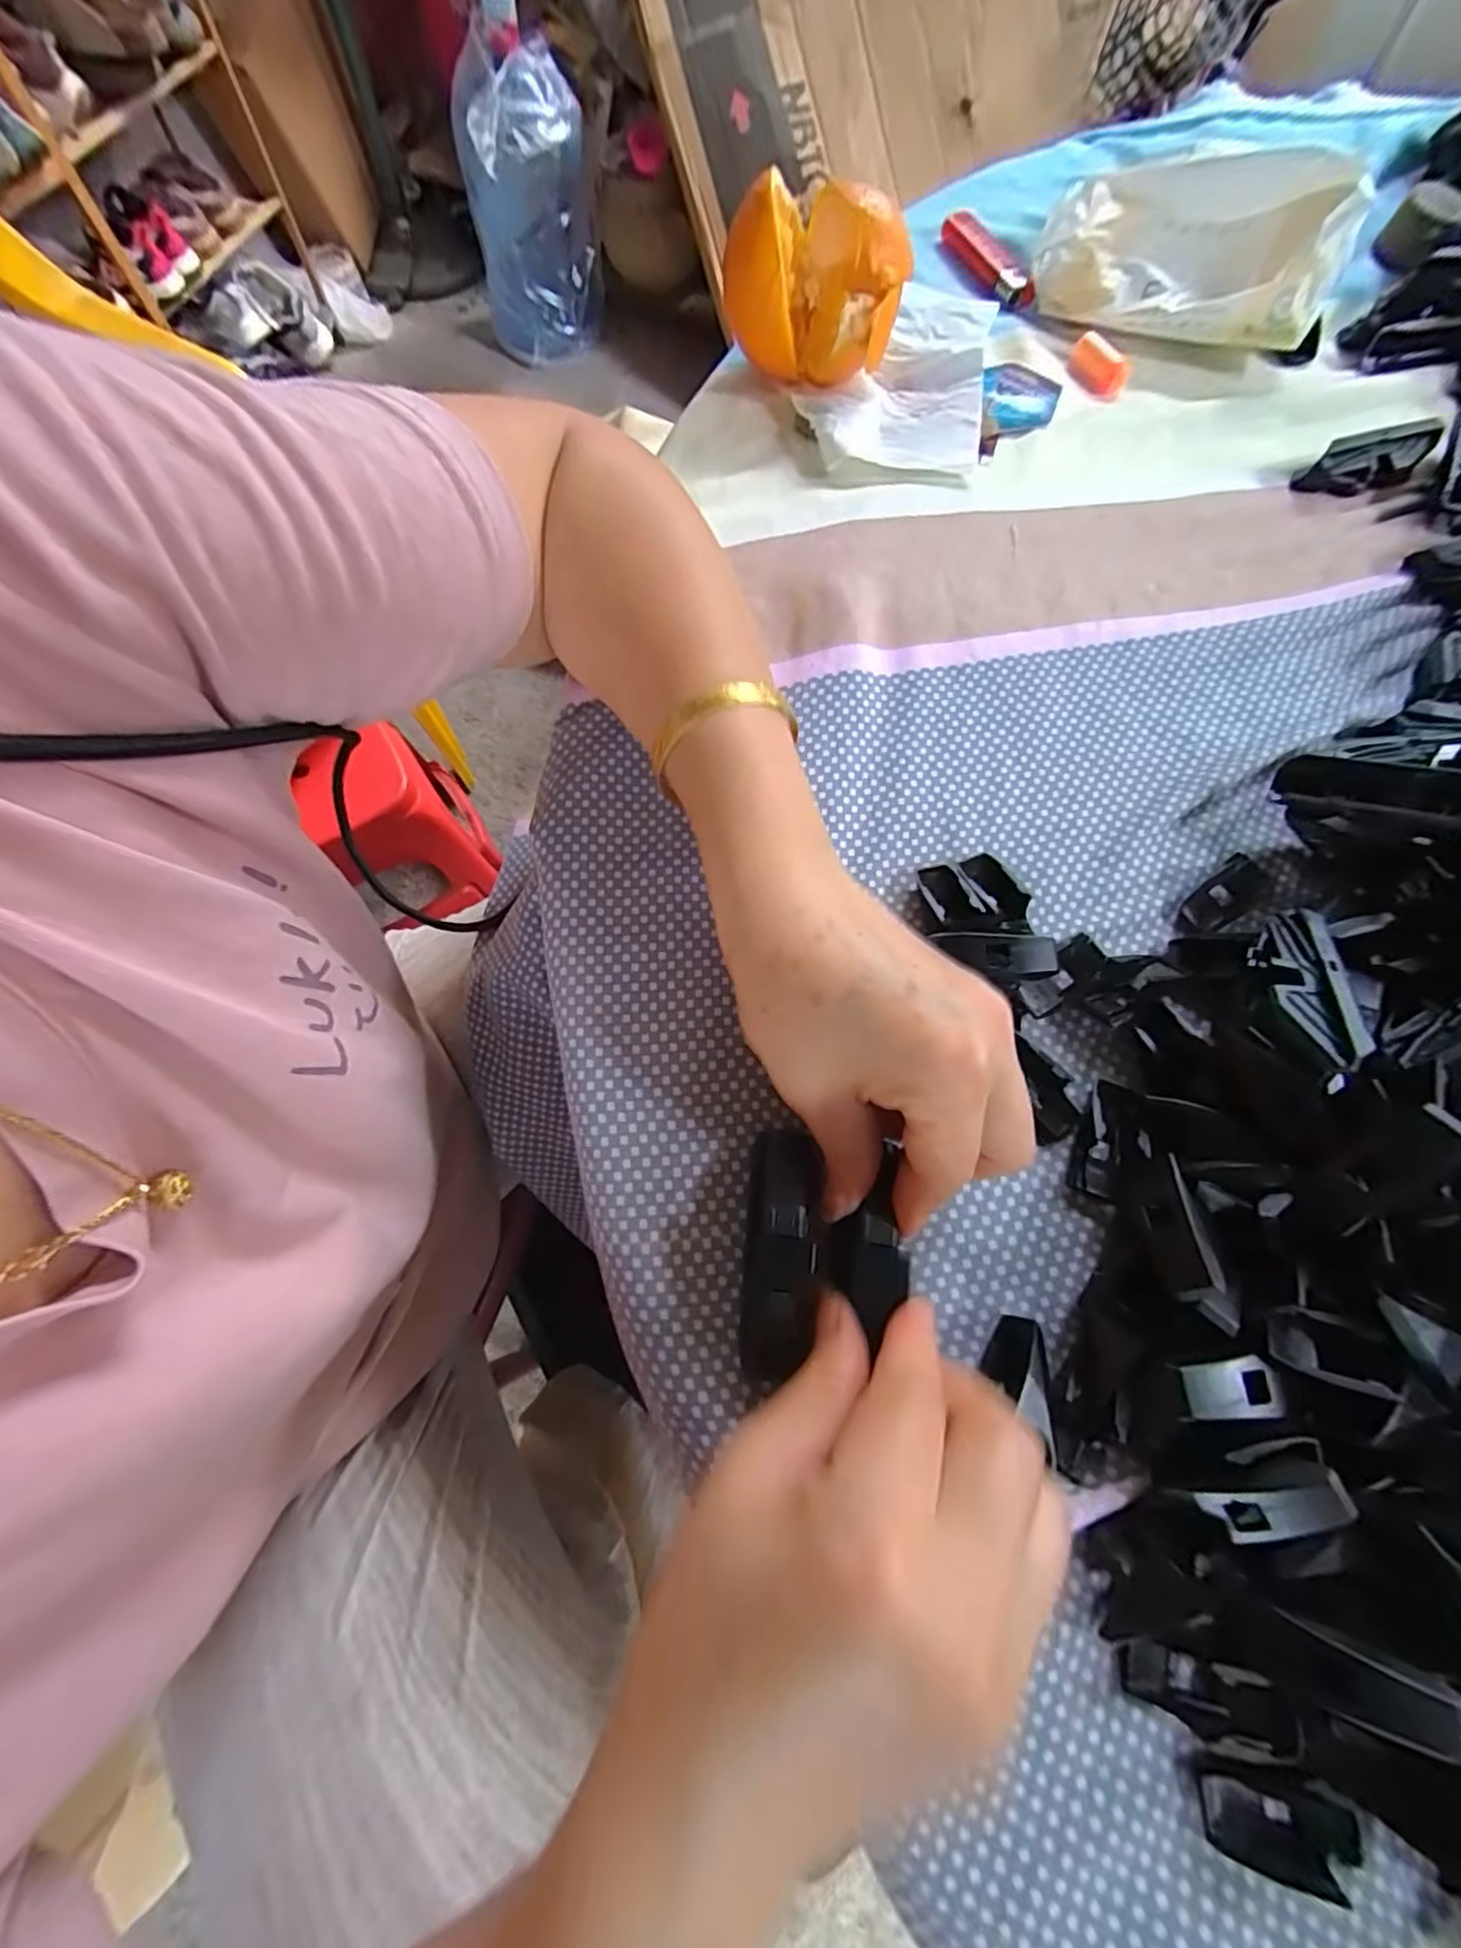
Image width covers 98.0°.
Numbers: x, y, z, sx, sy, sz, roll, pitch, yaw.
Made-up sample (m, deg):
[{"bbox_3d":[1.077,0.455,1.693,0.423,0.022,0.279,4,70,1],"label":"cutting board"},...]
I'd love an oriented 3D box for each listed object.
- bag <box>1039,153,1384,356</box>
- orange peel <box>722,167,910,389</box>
[{"bbox_3d":[0.249,-0.396,0.346,0.153,0.051,0.083,29,74,8],"label":"bag"},{"bbox_3d":[0.042,-0.343,0.317,0.086,0.060,0.055,15,72,4],"label":"orange peel"}]

